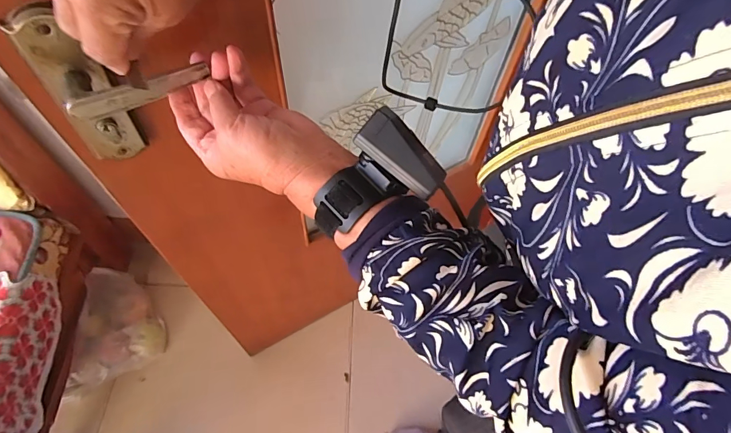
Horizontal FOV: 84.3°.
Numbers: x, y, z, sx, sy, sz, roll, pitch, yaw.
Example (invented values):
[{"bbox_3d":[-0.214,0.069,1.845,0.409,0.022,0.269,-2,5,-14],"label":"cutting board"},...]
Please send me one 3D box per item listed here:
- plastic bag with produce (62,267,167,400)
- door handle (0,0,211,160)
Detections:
[{"bbox_3d":[-0.632,0.298,1.037,0.180,0.158,0.290,6,56,-1],"label":"plastic bag with produce"},{"bbox_3d":[-0.193,-0.099,0.338,0.105,0.144,0.055,-27,63,-21],"label":"door handle"}]

